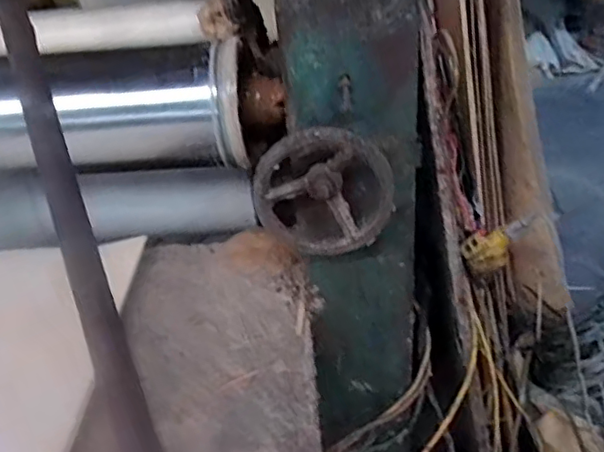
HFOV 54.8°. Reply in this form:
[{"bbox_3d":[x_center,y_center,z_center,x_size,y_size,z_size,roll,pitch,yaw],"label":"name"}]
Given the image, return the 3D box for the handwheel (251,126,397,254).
[{"bbox_3d":[0.027,-0.041,0.700,0.163,0.166,0.041,-3,33,4],"label":"handwheel"}]

